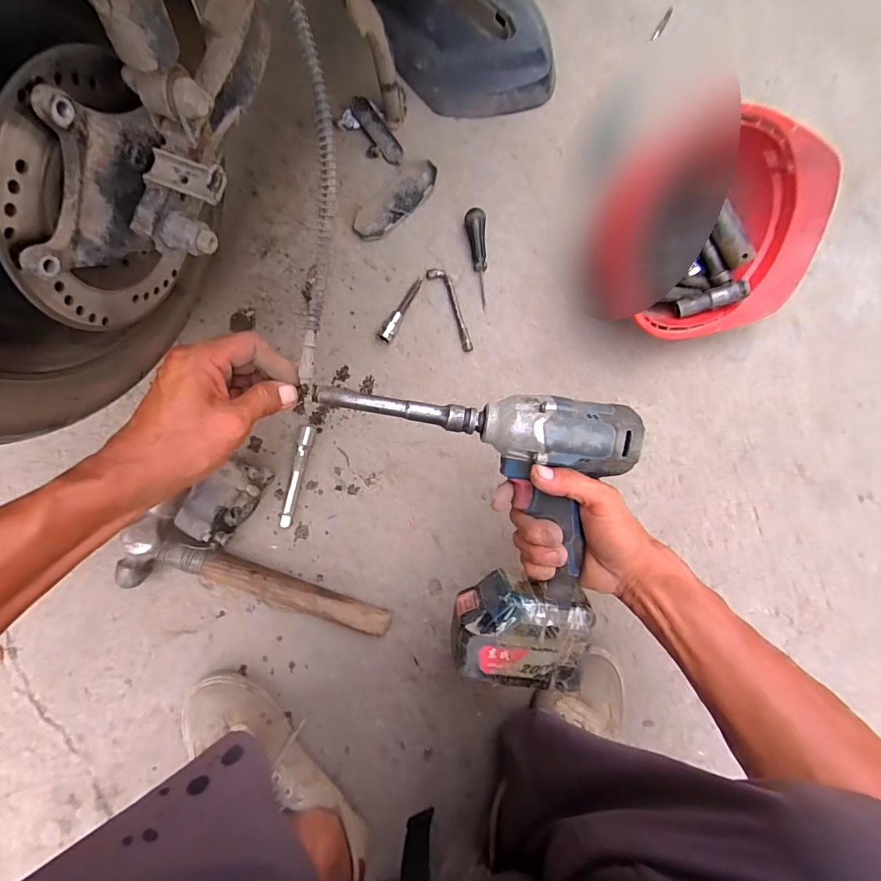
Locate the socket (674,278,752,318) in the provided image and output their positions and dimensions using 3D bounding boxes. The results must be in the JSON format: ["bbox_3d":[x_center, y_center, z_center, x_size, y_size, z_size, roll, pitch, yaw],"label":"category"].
[{"bbox_3d":[0.333,-0.174,0.539,0.081,0.018,0.025,-16,87,18],"label":"socket"}]

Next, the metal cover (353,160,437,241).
[{"bbox_3d":[-0.058,-0.311,0.566,0.049,0.013,0.130,44,84,0],"label":"metal cover"}]

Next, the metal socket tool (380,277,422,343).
[{"bbox_3d":[-0.050,-0.169,0.556,0.016,0.018,0.094,26,85,-1],"label":"metal socket tool"}]

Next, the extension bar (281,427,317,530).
[{"bbox_3d":[-0.175,0.043,0.532,0.018,0.017,0.124,12,85,-3],"label":"extension bar"}]

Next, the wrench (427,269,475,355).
[{"bbox_3d":[0.017,-0.170,0.564,0.023,0.011,0.115,-25,88,-5],"label":"wrench"}]

